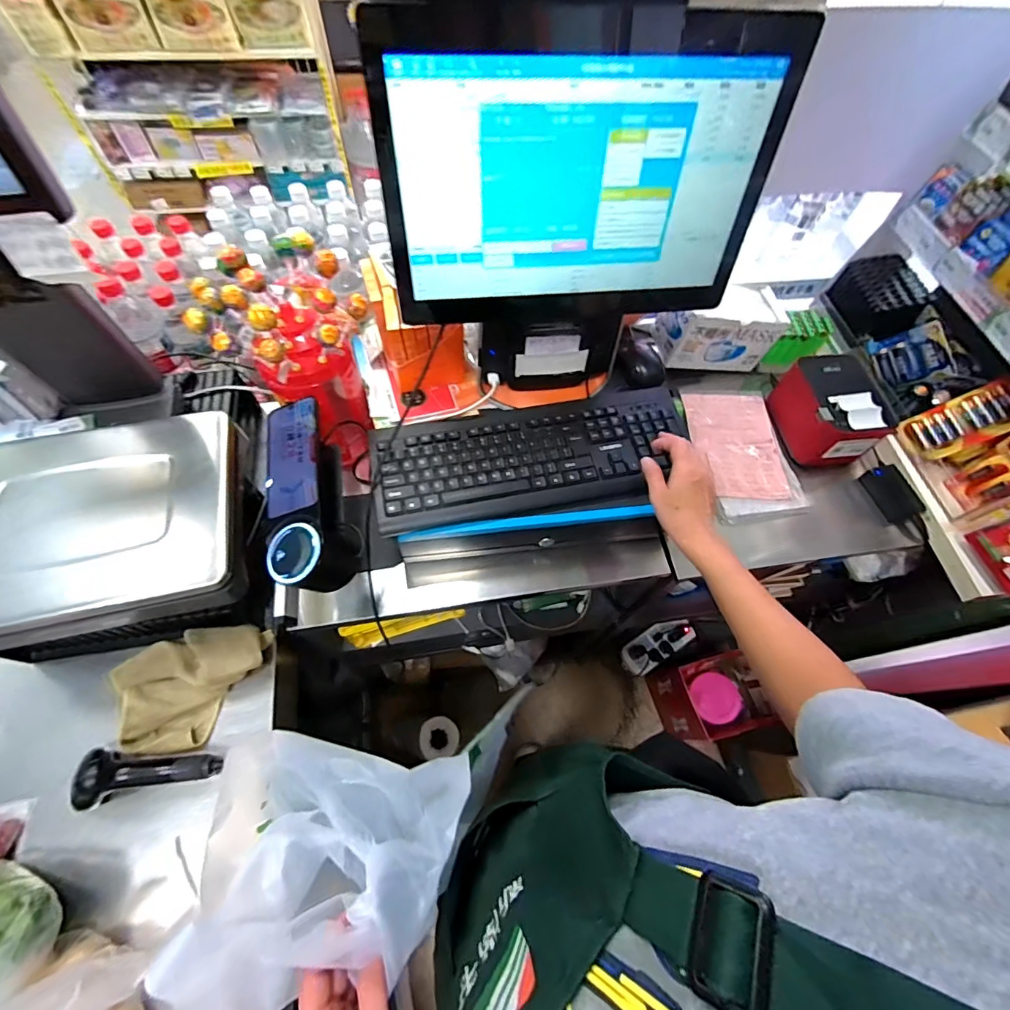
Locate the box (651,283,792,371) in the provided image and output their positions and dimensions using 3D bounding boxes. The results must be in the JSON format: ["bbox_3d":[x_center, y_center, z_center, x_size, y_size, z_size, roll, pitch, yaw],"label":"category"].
[{"bbox_3d":[0.384,-0.322,0.844,0.205,0.116,0.107,-5,63,-6],"label":"box"}]

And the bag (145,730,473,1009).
[{"bbox_3d":[-0.153,0.299,0.370,0.217,0.095,0.189,6,63,-1],"label":"bag"}]

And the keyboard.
[{"bbox_3d":[0.046,-0.074,0.656,0.452,0.028,0.174,-14,65,-11],"label":"keyboard"}]

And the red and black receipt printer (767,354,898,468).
[{"bbox_3d":[0.548,-0.159,0.790,0.127,0.101,0.161,-12,65,-10],"label":"red and black receipt printer"}]

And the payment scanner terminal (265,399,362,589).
[{"bbox_3d":[-0.250,-0.010,0.587,0.099,0.083,0.241,-13,65,-11],"label":"payment scanner terminal"}]

